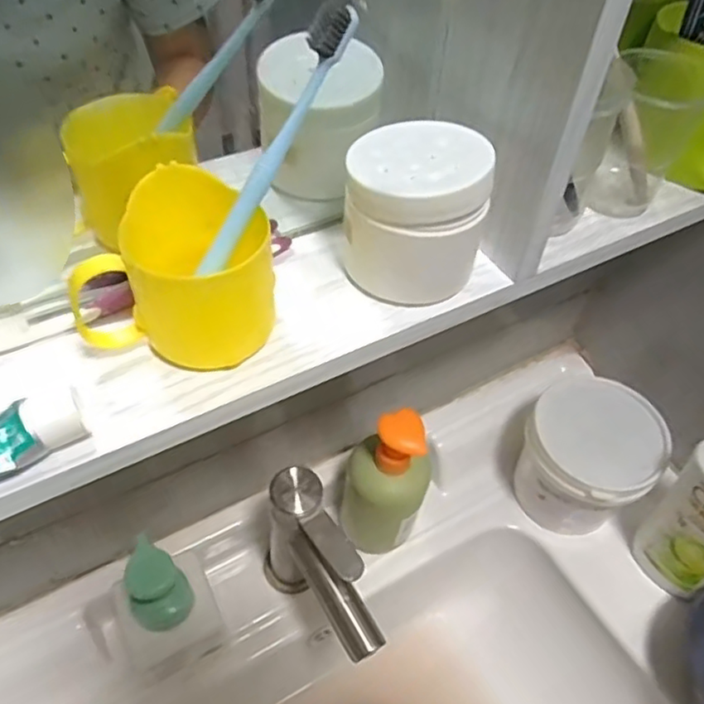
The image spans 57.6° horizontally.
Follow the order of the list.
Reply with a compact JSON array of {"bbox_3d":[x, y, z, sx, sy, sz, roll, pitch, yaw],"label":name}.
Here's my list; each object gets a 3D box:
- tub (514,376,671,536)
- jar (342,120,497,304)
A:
[{"bbox_3d":[0.230,0.113,0.641,0.115,0.132,0.114,2,49,-2],"label":"tub"},{"bbox_3d":[0.035,-0.079,0.364,0.074,0.079,0.075,2,49,-2],"label":"jar"}]

